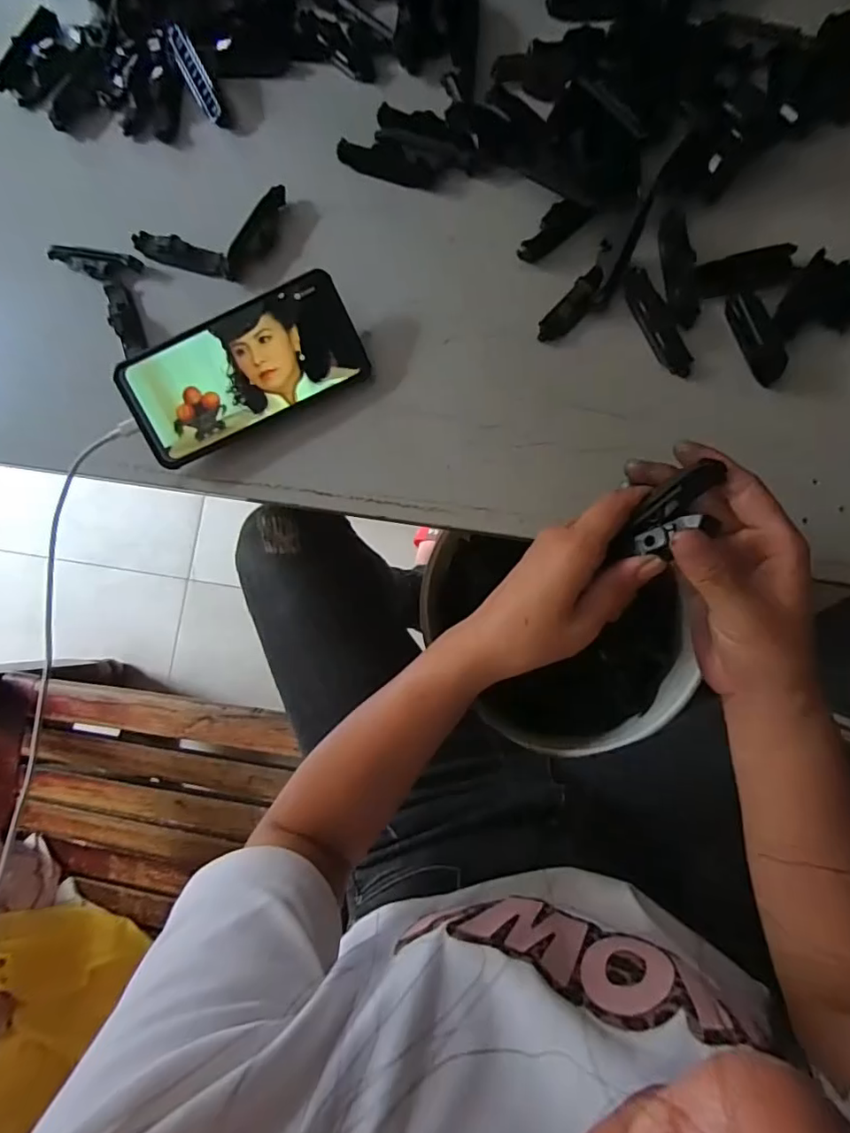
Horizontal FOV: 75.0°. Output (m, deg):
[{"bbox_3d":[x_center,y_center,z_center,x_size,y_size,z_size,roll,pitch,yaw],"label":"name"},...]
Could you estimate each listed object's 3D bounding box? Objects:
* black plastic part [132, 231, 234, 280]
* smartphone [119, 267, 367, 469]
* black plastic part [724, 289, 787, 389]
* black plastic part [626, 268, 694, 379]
[{"bbox_3d":[-0.192,-0.246,0.432,0.087,0.013,0.017,20,87,9],"label":"black plastic part"},{"bbox_3d":[-0.129,-0.139,0.398,0.167,0.008,0.077,-25,104,1],"label":"smartphone"},{"bbox_3d":[0.219,-0.153,0.363,0.018,0.018,0.066,-18,82,5],"label":"black plastic part"},{"bbox_3d":[0.161,-0.168,0.381,0.021,0.006,0.082,-26,82,4],"label":"black plastic part"}]

